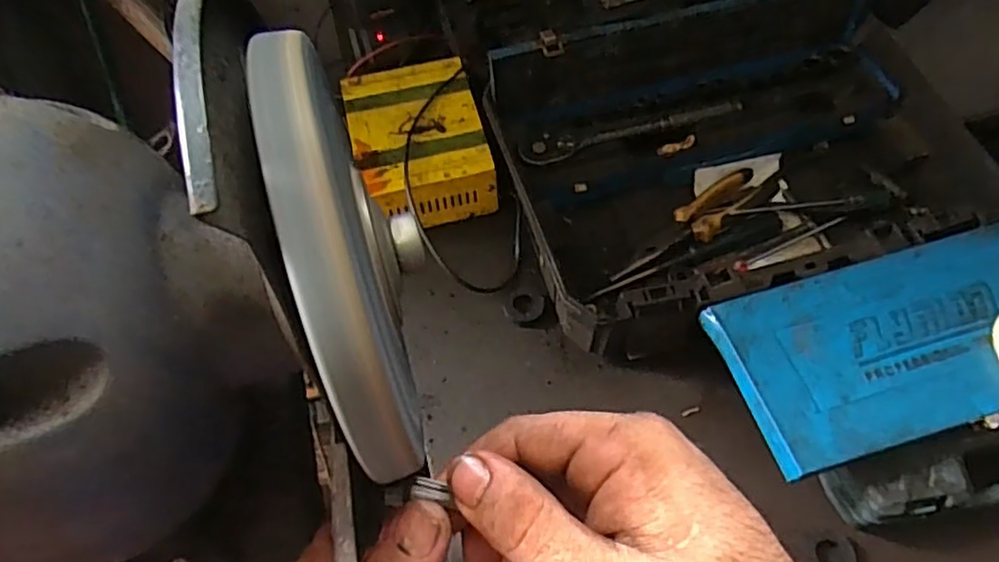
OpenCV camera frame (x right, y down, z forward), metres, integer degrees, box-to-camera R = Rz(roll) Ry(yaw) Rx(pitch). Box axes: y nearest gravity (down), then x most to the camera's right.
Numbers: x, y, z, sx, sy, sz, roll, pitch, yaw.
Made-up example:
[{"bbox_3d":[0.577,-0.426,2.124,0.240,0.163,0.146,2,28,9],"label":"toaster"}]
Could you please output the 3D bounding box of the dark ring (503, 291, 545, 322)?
[{"bbox_3d":[0.024,0.024,0.644,0.039,0.007,0.033,8,60,7],"label":"dark ring"}]

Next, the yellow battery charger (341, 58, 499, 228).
[{"bbox_3d":[-0.087,-0.146,0.709,0.135,0.065,0.187,-14,60,-7],"label":"yellow battery charger"}]

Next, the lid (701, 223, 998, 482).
[{"bbox_3d":[0.343,0.042,0.532,0.314,0.021,0.148,-15,60,-7],"label":"lid"}]

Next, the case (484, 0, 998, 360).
[{"bbox_3d":[0.239,-0.127,0.670,0.451,0.122,0.323,-16,60,-8],"label":"case"}]

